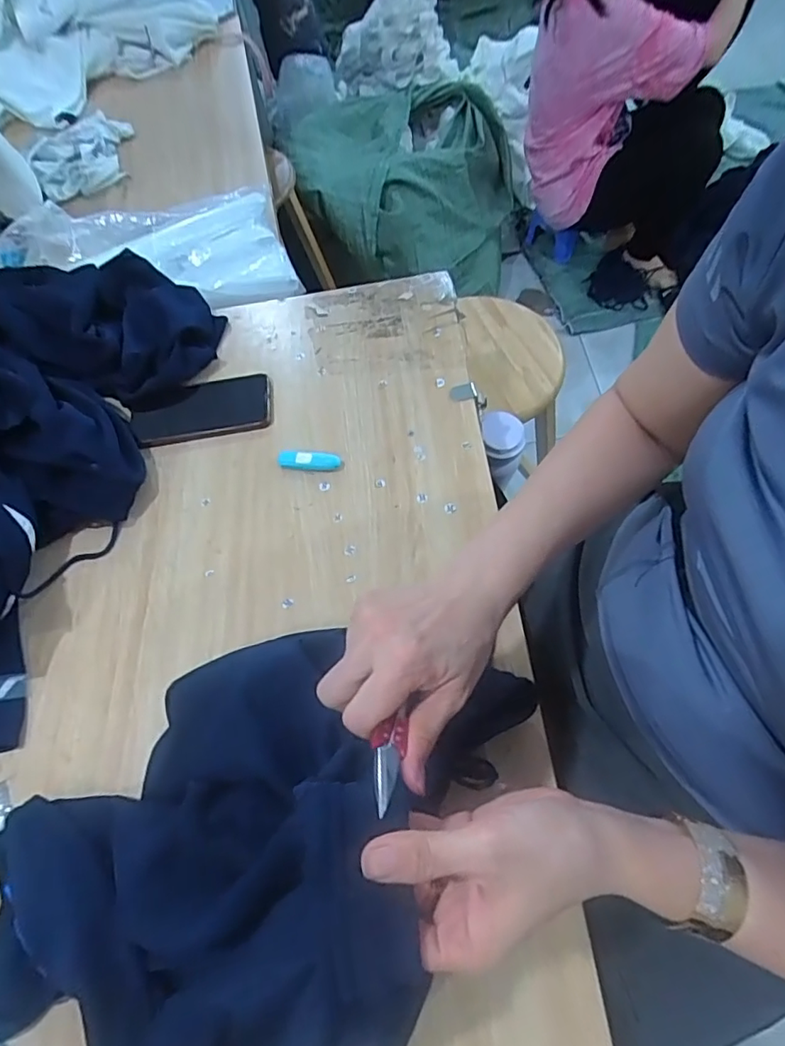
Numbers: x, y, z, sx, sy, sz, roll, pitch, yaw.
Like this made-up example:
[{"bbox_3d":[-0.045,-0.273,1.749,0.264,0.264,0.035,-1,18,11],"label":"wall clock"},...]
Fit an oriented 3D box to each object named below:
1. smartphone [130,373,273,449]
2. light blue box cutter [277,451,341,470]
[{"bbox_3d":[-0.229,-0.138,0.660,0.170,0.015,0.077,-10,61,1],"label":"smartphone"},{"bbox_3d":[-0.092,-0.068,0.611,0.070,0.013,0.017,2,62,7],"label":"light blue box cutter"}]

